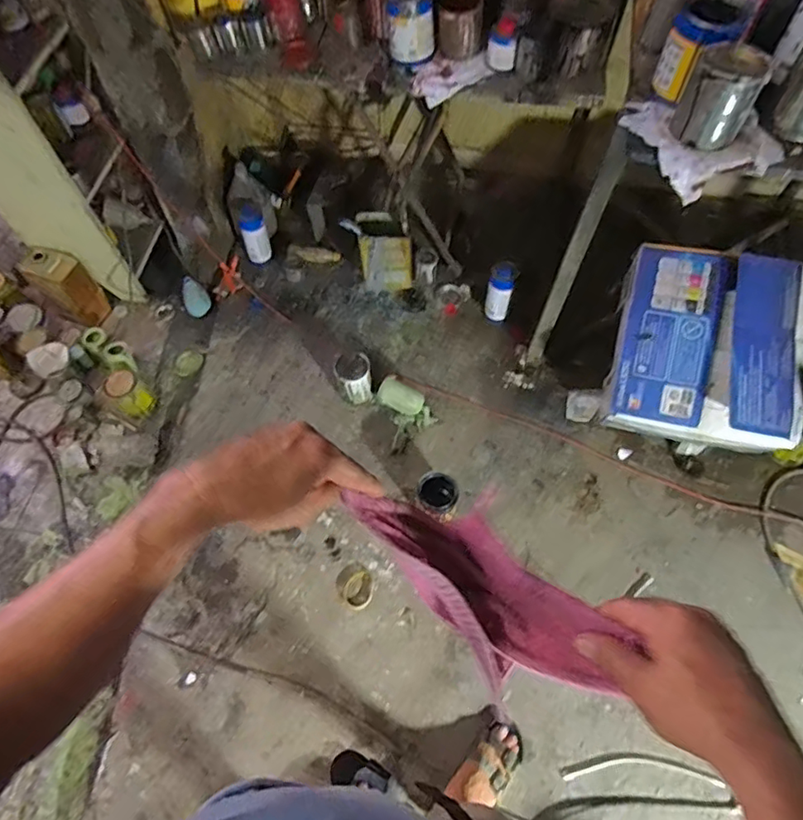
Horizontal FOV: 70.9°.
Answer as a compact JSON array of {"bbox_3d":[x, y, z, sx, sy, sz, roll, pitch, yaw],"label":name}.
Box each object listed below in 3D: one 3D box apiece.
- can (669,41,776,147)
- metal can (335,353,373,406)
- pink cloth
[{"bbox_3d":[0.479,-0.474,0.849,0.101,0.104,0.106,28,66,15],"label":"can"},{"bbox_3d":[-0.135,-0.085,1.652,0.093,0.151,0.101,0,62,1],"label":"metal can"},{"bbox_3d":[0.072,0.155,0.517,0.091,0.170,0.236,-42,69,-17],"label":"pink cloth"}]

